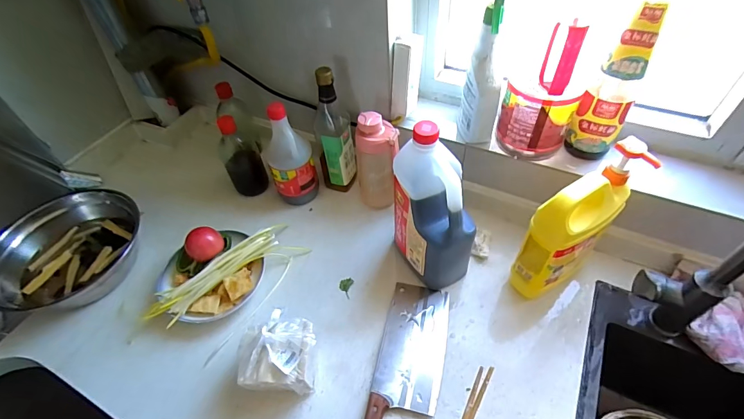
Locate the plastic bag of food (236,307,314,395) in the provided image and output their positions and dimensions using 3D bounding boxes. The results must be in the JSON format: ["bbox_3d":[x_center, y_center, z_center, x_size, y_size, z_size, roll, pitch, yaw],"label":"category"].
[{"bbox_3d":[-0.122,0.204,0.519,0.095,0.103,0.094,2,51,9],"label":"plastic bag of food"}]

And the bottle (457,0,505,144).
[{"bbox_3d":[0.175,-0.204,0.582,0.051,0.222,0.064,-17,50,-6],"label":"bottle"}]

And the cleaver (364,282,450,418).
[{"bbox_3d":[0.051,0.234,0.529,0.094,0.028,0.292,9,52,11],"label":"cleaver"}]

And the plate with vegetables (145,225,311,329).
[{"bbox_3d":[-0.247,0.095,0.632,0.238,0.076,0.138,-30,55,-20],"label":"plate with vegetables"}]

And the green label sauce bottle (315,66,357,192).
[{"bbox_3d":[-0.072,-0.134,0.699,0.066,0.241,0.060,-13,51,-7],"label":"green label sauce bottle"}]

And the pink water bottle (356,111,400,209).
[{"bbox_3d":[0.010,-0.079,0.685,0.073,0.188,0.064,4,51,7],"label":"pink water bottle"}]

